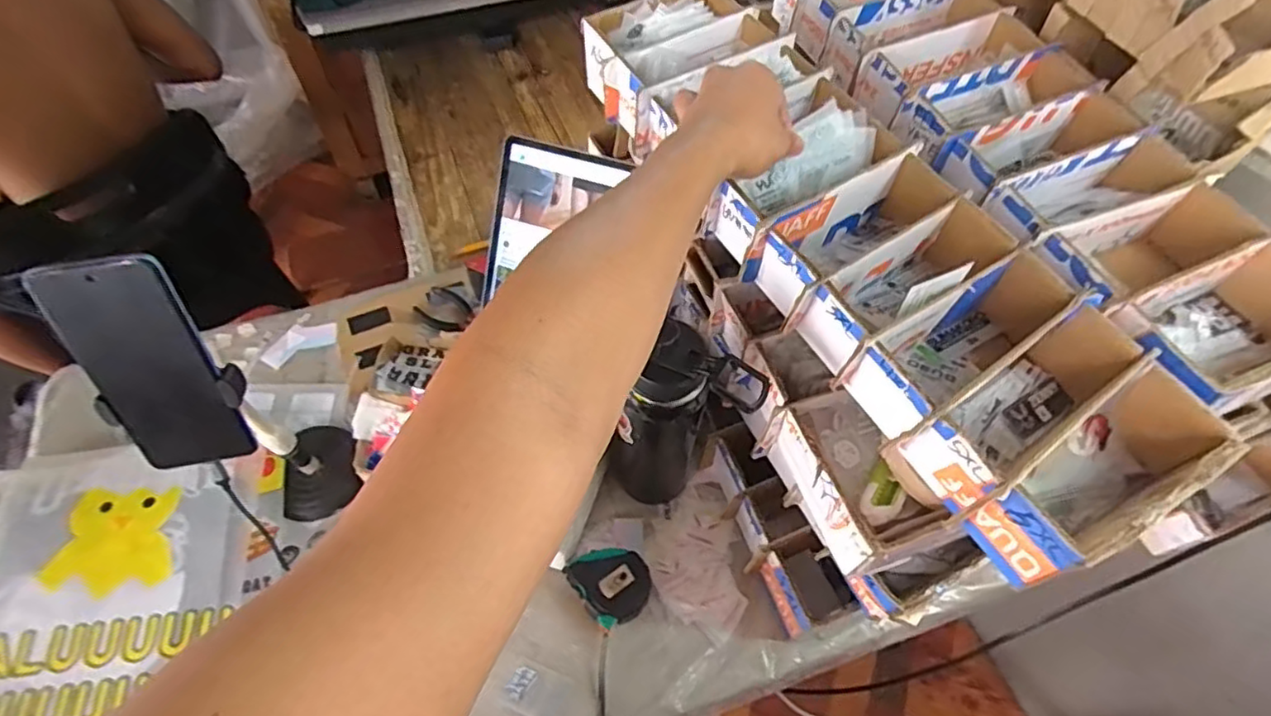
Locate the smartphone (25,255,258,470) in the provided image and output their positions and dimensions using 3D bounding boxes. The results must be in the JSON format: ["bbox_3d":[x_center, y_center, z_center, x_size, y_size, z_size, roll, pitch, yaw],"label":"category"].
[{"bbox_3d":[-0.336,0.011,0.447,0.076,0.172,0.012,-9,40,-8],"label":"smartphone"}]

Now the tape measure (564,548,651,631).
[{"bbox_3d":[-0.022,0.224,0.637,0.073,0.042,0.071,-26,61,-17],"label":"tape measure"}]

